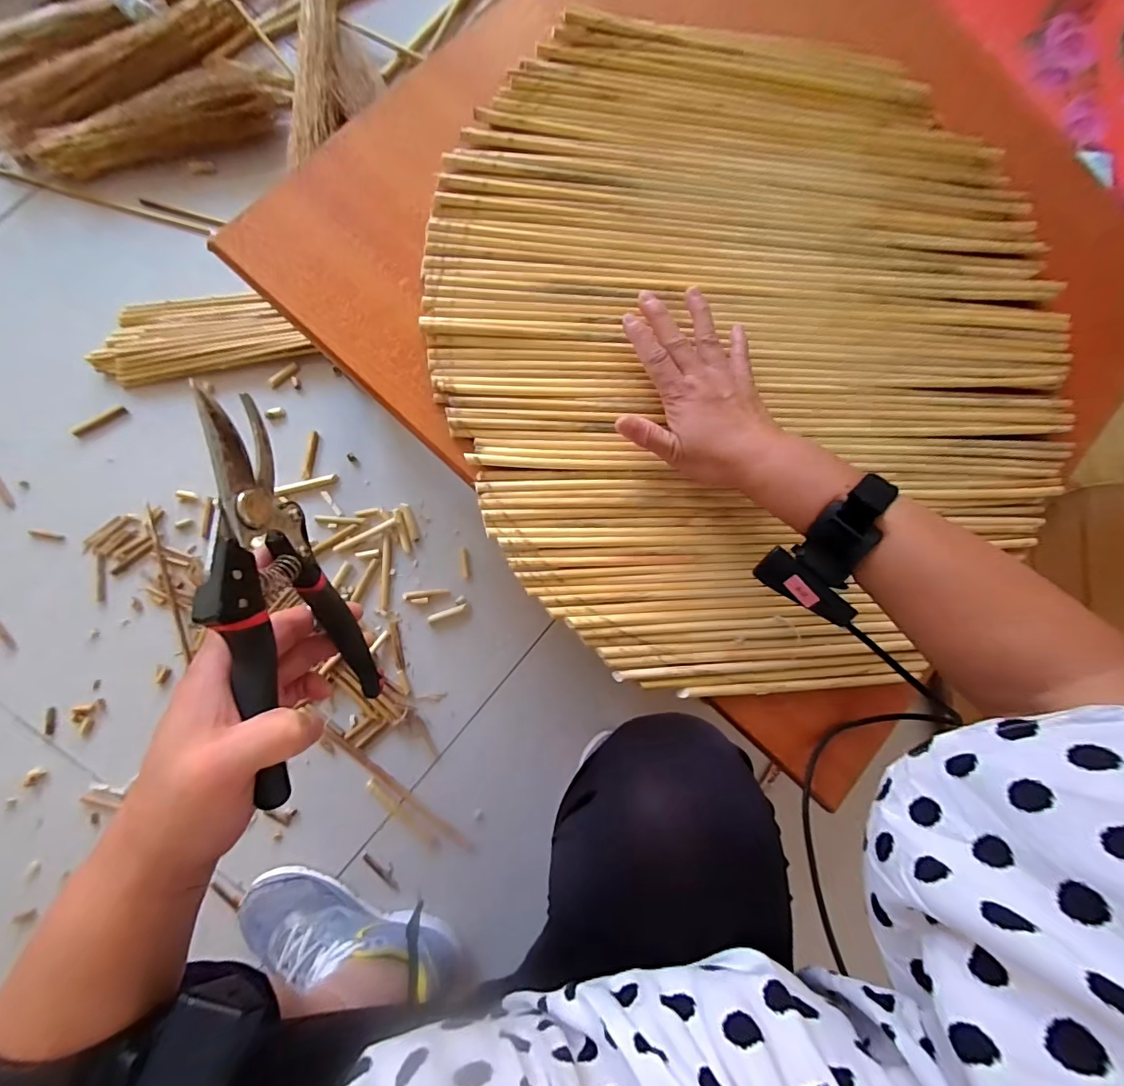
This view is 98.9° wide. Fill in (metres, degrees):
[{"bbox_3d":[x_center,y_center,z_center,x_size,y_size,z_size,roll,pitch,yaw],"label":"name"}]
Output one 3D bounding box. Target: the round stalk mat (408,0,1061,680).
[{"bbox_3d":[0.187,-0.157,0.432,0.584,0.030,0.558,0,87,-9],"label":"round stalk mat"}]

